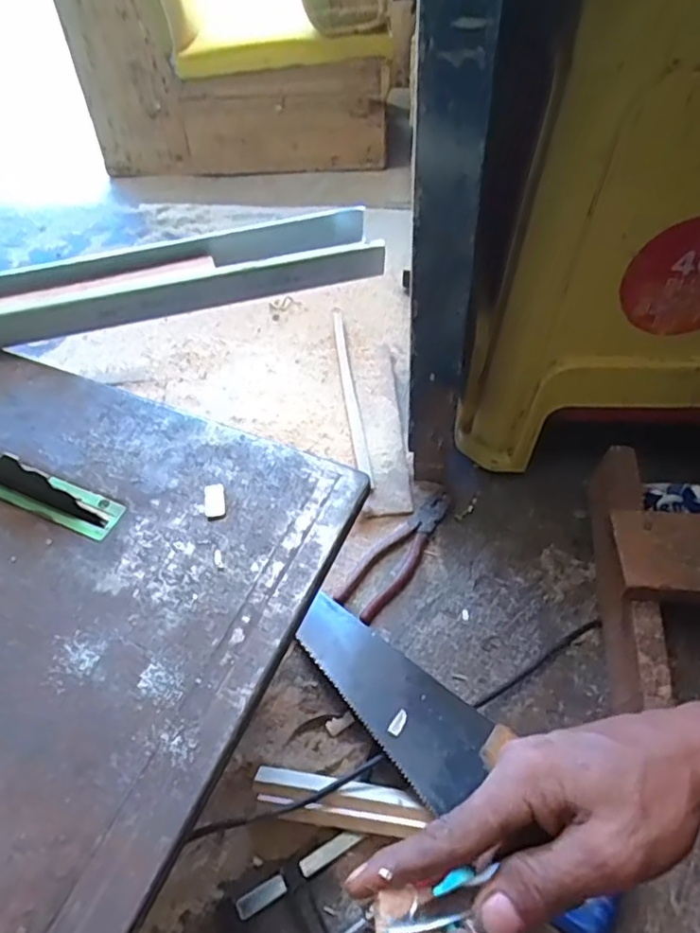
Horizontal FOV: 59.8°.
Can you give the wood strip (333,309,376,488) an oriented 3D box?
[{"bbox_3d":[-0.002,-0.110,0.832,0.019,0.010,0.320,-8,55,-2],"label":"wood strip"}]

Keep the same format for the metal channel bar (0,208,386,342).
[{"bbox_3d":[-0.222,-0.173,0.576,0.493,0.037,0.088,-13,53,-8],"label":"metal channel bar"}]

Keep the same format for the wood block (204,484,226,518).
[{"bbox_3d":[-0.099,0.025,0.444,0.015,0.007,0.026,-8,52,-4],"label":"wood block"}]

